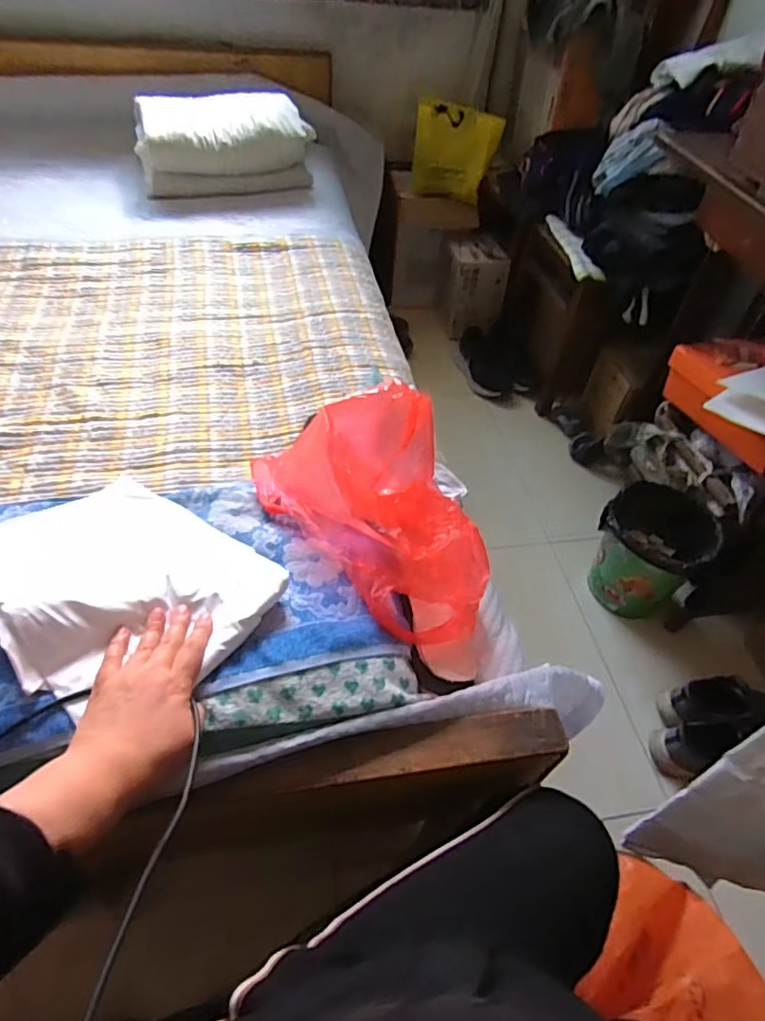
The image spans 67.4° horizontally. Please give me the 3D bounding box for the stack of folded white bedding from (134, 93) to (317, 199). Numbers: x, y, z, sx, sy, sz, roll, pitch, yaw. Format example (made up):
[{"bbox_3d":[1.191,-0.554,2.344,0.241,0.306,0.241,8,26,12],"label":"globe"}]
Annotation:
[{"bbox_3d":[-0.407,-0.944,1.488,0.434,0.180,0.198,-11,50,-15],"label":"stack of folded white bedding"}]

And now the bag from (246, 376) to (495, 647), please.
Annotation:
[{"bbox_3d":[-0.005,-0.006,0.625,0.208,0.150,0.283,-14,51,-17],"label":"bag"}]

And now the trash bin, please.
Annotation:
[{"bbox_3d":[0.569,0.093,1.250,0.215,0.214,0.209,38,55,25],"label":"trash bin"}]

